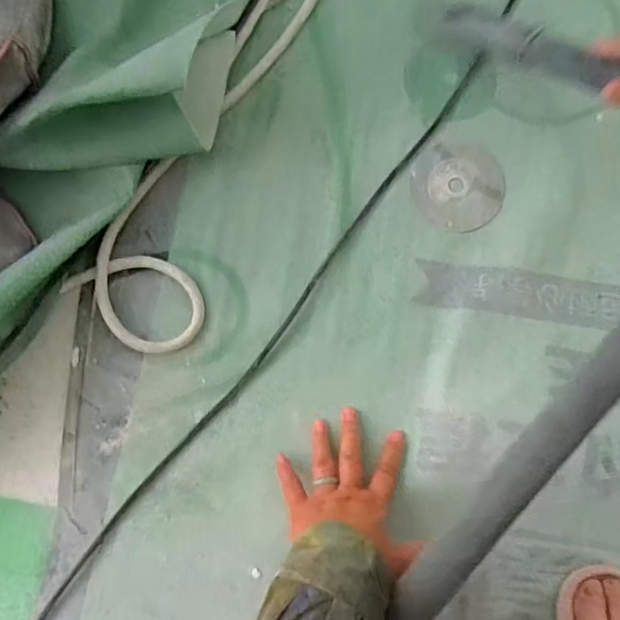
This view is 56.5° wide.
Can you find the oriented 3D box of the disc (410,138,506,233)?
[{"bbox_3d":[0.160,-0.134,0.623,0.097,0.005,0.100,0,82,0],"label":"disc"}]

